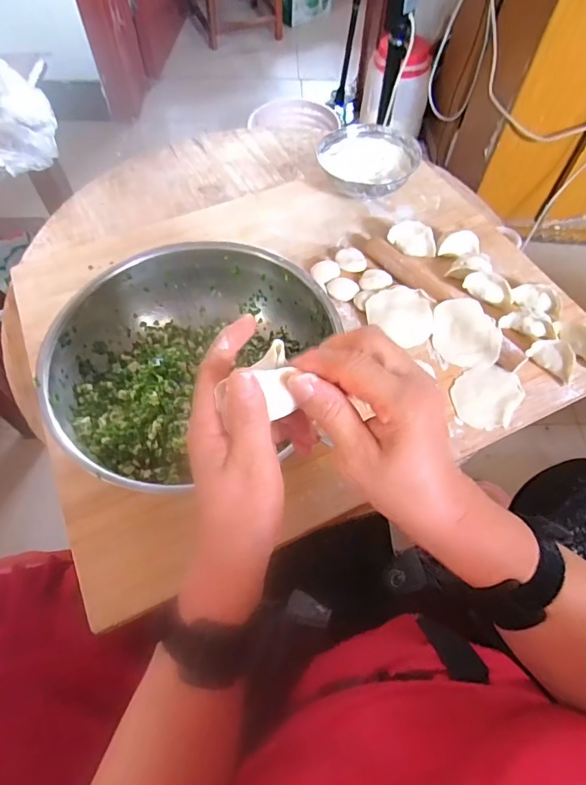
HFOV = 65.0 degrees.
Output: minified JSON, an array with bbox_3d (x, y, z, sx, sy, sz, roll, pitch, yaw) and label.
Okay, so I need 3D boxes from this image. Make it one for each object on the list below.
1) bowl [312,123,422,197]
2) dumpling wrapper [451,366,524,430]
[{"bbox_3d":[0.105,-0.333,0.679,0.144,0.052,0.132,1,61,-1],"label":"bowl"},{"bbox_3d":[0.213,0.003,0.510,0.066,0.006,0.083,31,65,15],"label":"dumpling wrapper"}]

